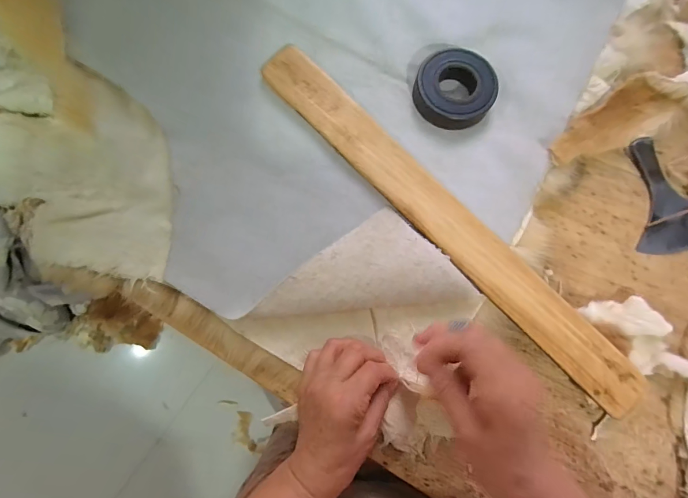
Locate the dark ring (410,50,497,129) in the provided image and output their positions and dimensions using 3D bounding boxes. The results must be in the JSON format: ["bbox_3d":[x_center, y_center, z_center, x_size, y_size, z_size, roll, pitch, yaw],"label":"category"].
[{"bbox_3d":[0.125,-0.178,0.381,0.087,0.023,0.080,0,80,-1],"label":"dark ring"}]

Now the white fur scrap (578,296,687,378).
[{"bbox_3d":[0.301,0.088,0.340,0.053,0.017,0.116,-43,83,-7],"label":"white fur scrap"}]

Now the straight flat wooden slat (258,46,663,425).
[{"bbox_3d":[0.098,-0.033,0.353,0.051,0.014,0.490,-44,83,-8],"label":"straight flat wooden slat"}]

